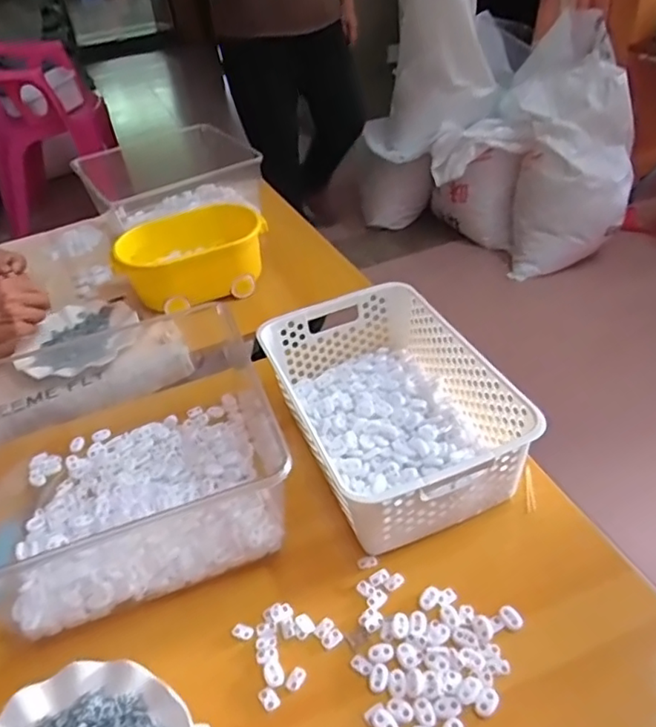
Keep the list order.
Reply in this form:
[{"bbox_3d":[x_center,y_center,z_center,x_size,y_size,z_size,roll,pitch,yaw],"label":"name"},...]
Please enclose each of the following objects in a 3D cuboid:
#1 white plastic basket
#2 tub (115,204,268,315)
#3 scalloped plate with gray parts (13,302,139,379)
[{"bbox_3d":[0.067,0.048,0.669,0.197,0.108,0.304,-19,40,-14],"label":"white plastic basket"},{"bbox_3d":[-0.220,-0.176,0.984,0.242,0.099,0.150,-13,39,-6],"label":"tub"},{"bbox_3d":[-0.388,-0.035,0.933,0.179,0.040,0.176,-5,39,4],"label":"scalloped plate with gray parts"}]

